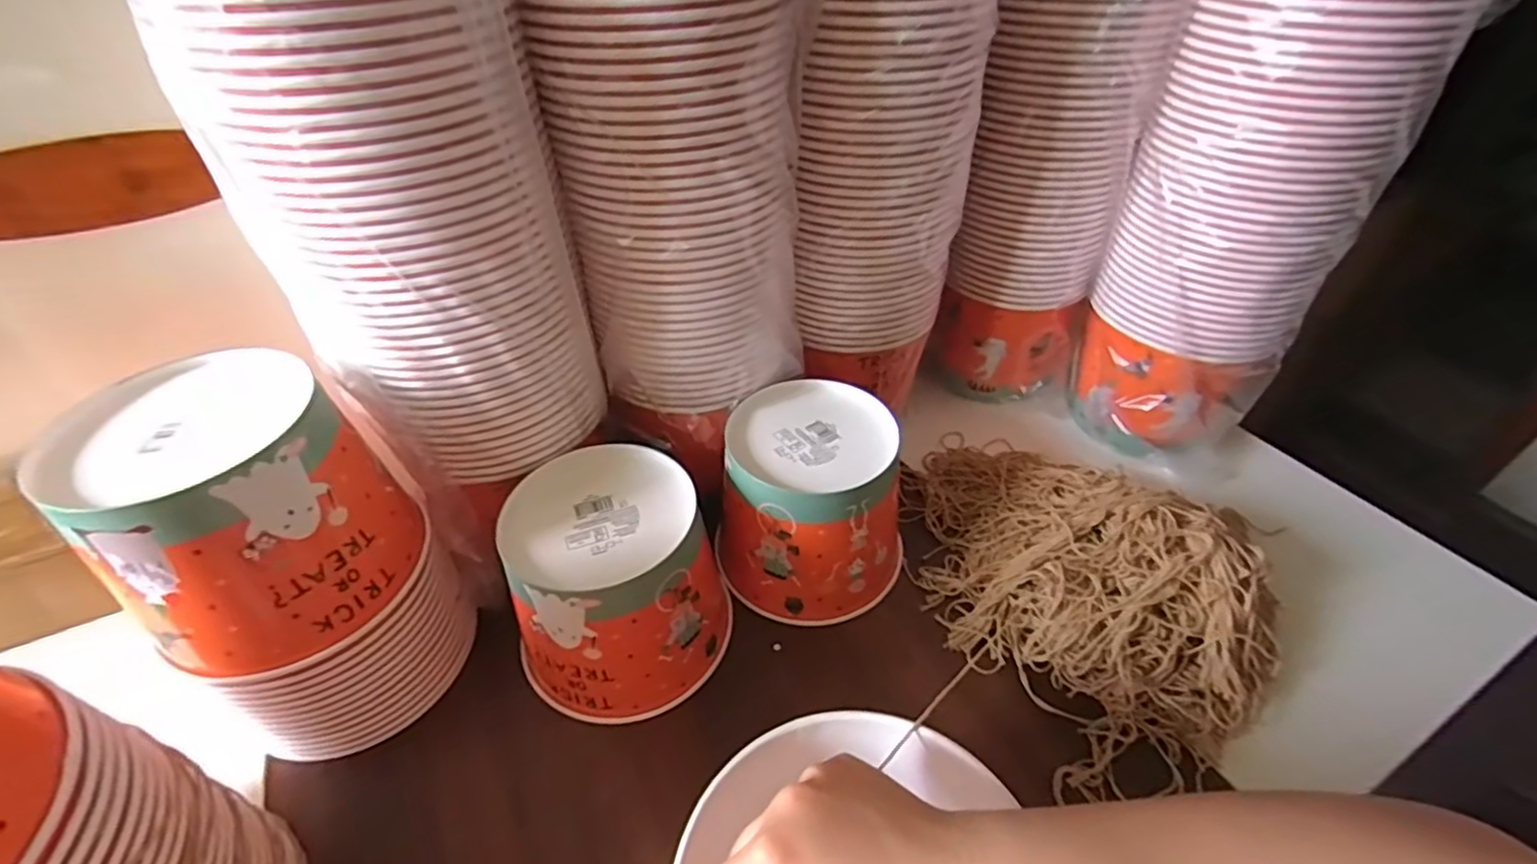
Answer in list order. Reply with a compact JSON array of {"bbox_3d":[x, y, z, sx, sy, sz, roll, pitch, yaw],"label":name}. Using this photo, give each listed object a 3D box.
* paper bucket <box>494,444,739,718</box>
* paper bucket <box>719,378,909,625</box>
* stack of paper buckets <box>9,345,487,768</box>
[{"bbox_3d":[-0.103,0.108,0.465,0.137,0.133,0.132,-1,42,1],"label":"paper bucket"},{"bbox_3d":[0.038,0.054,0.522,0.144,0.138,0.145,4,43,6],"label":"paper bucket"},{"bbox_3d":[-0.304,0.082,0.419,0.149,0.227,0.142,31,51,30],"label":"stack of paper buckets"}]

